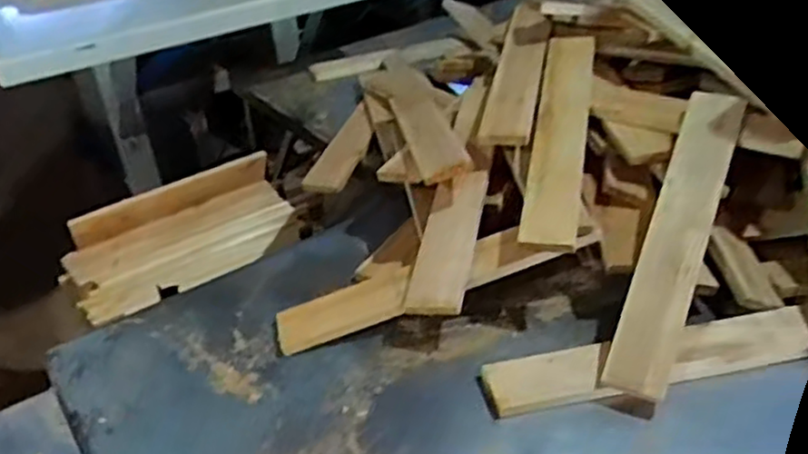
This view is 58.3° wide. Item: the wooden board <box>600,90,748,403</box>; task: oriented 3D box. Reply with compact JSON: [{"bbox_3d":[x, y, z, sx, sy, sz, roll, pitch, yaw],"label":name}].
[{"bbox_3d":[0.408,0.006,1.067,0.093,0.030,0.526,29,63,-3],"label":"wooden board"}]

